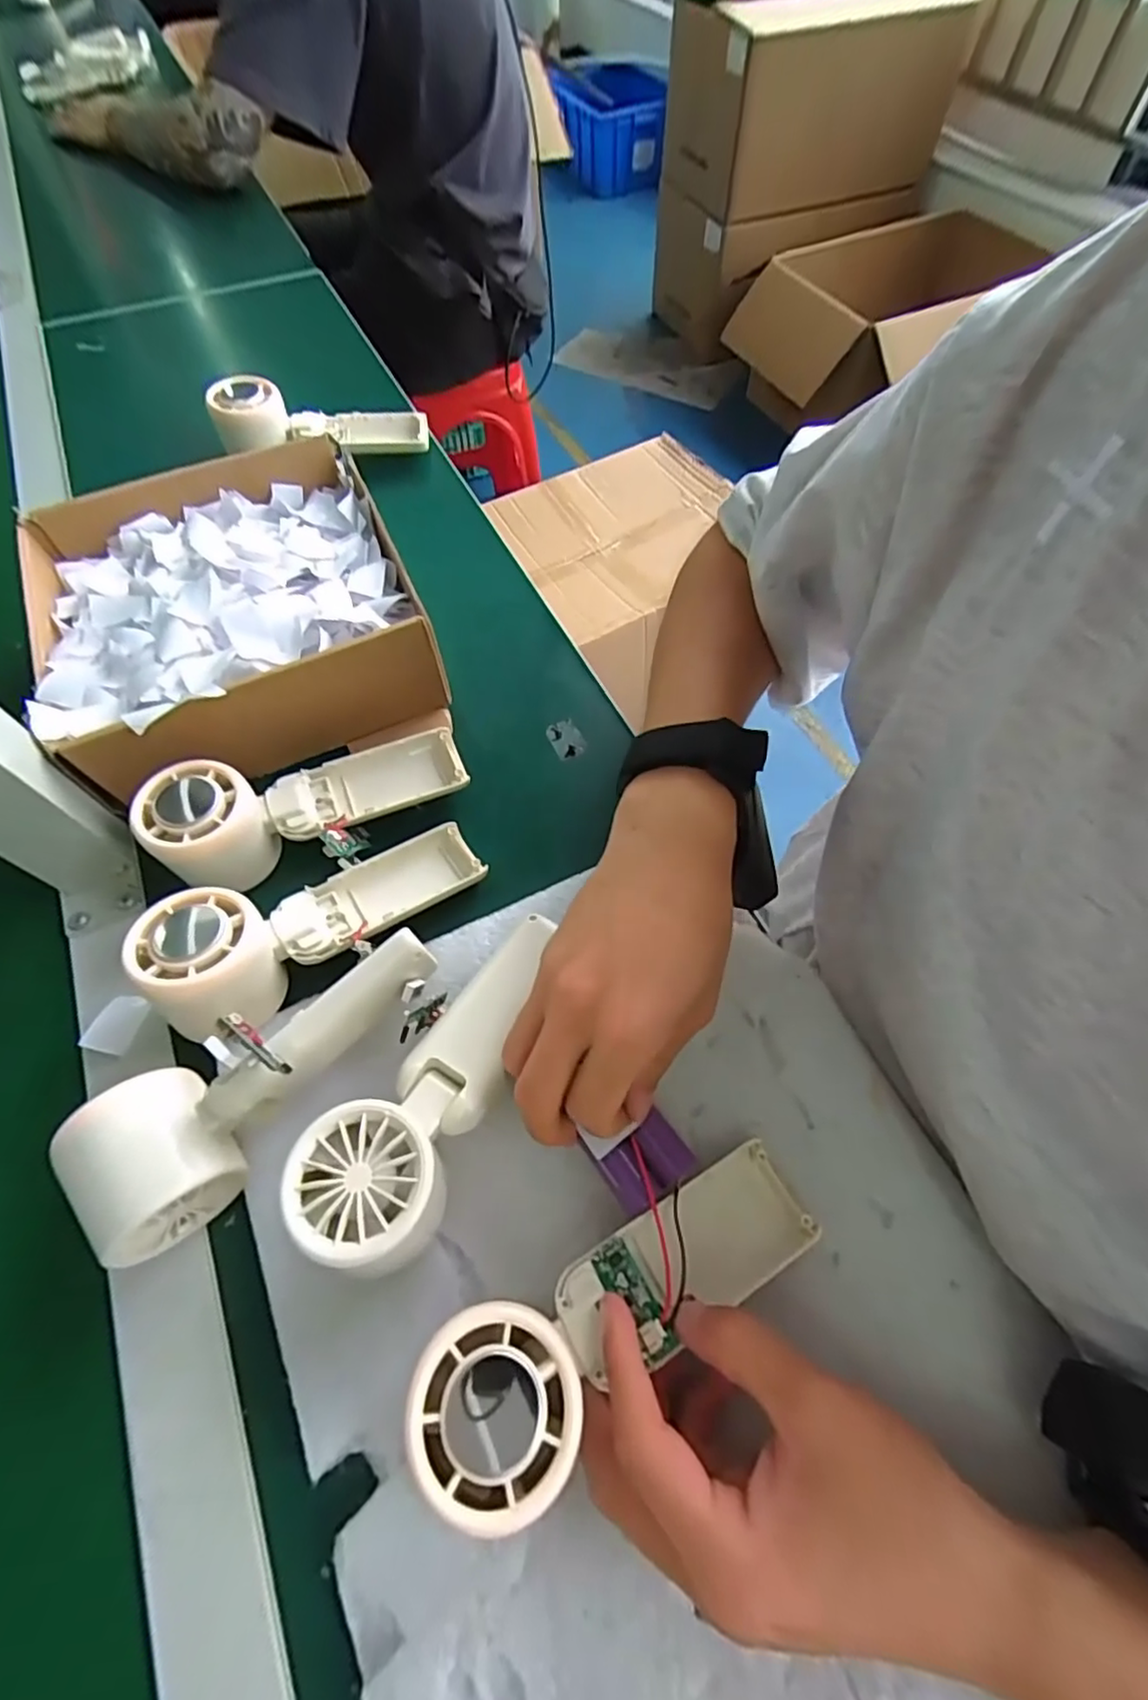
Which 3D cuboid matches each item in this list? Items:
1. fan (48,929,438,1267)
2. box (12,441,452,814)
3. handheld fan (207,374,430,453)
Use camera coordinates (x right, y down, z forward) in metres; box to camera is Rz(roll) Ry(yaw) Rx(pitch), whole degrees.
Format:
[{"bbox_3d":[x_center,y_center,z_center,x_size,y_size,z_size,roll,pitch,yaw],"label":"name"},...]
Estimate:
[{"bbox_3d":[-0.133,0.096,0.280,0.163,0.048,0.056,-39,68,-18],"label":"fan"},{"bbox_3d":[-0.213,-0.151,0.404,0.210,0.074,0.227,-25,64,-12],"label":"box"},{"bbox_3d":[-0.208,-0.349,0.527,0.166,0.047,0.058,-4,61,-17],"label":"handheld fan"}]

